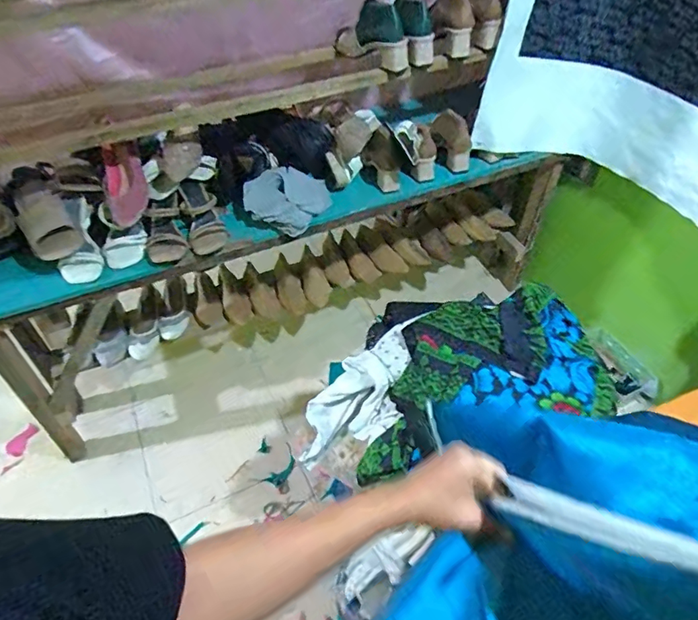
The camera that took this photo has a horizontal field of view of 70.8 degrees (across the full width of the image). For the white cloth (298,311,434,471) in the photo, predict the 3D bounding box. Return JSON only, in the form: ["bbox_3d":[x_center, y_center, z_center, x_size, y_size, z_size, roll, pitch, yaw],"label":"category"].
[{"bbox_3d":[0.022,0.180,0.953,0.060,0.355,0.159,17,27,-50],"label":"white cloth"}]

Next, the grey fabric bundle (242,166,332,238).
[{"bbox_3d":[-0.144,-0.258,1.155,0.199,0.084,0.148,-6,48,-4],"label":"grey fabric bundle"}]

